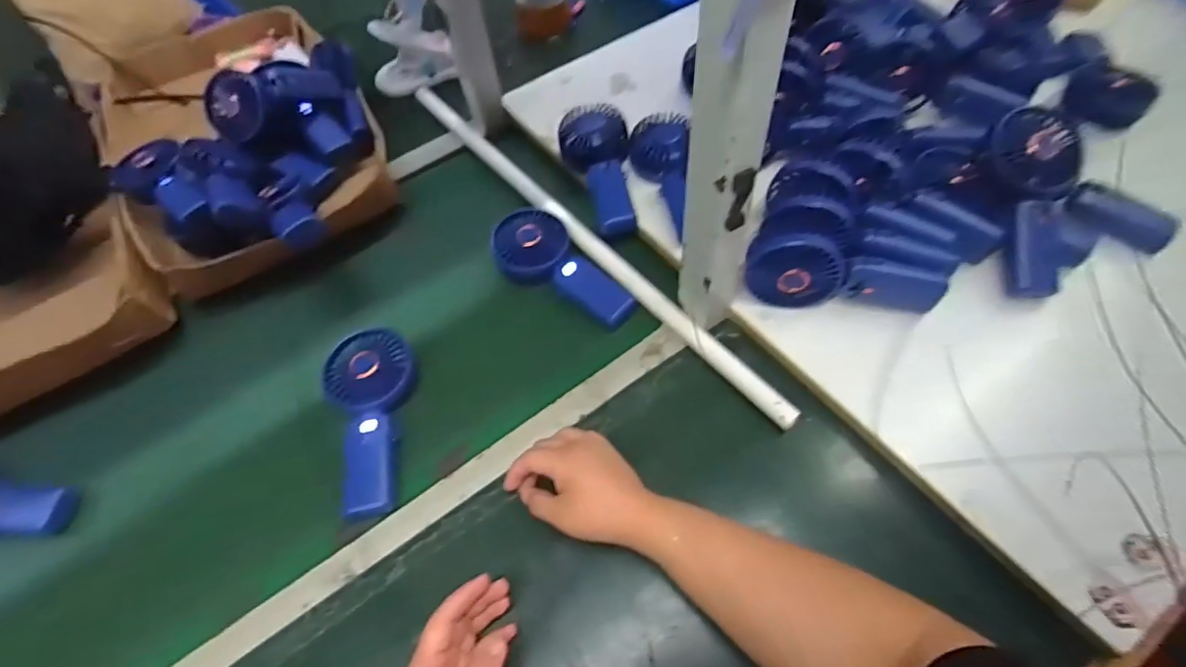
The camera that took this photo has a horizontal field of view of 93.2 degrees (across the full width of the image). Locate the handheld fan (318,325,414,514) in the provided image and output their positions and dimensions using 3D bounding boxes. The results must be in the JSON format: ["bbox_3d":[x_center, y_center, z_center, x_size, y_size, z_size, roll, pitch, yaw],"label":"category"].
[{"bbox_3d":[-0.214,0.081,0.539,0.086,0.028,0.182,-9,69,-2],"label":"handheld fan"}]

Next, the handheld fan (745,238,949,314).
[{"bbox_3d":[0.242,-0.057,0.537,0.183,0.075,0.054,13,60,12],"label":"handheld fan"}]

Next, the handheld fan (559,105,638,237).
[{"bbox_3d":[0.012,-0.195,0.672,0.082,0.043,0.180,-13,73,-5],"label":"handheld fan"}]

